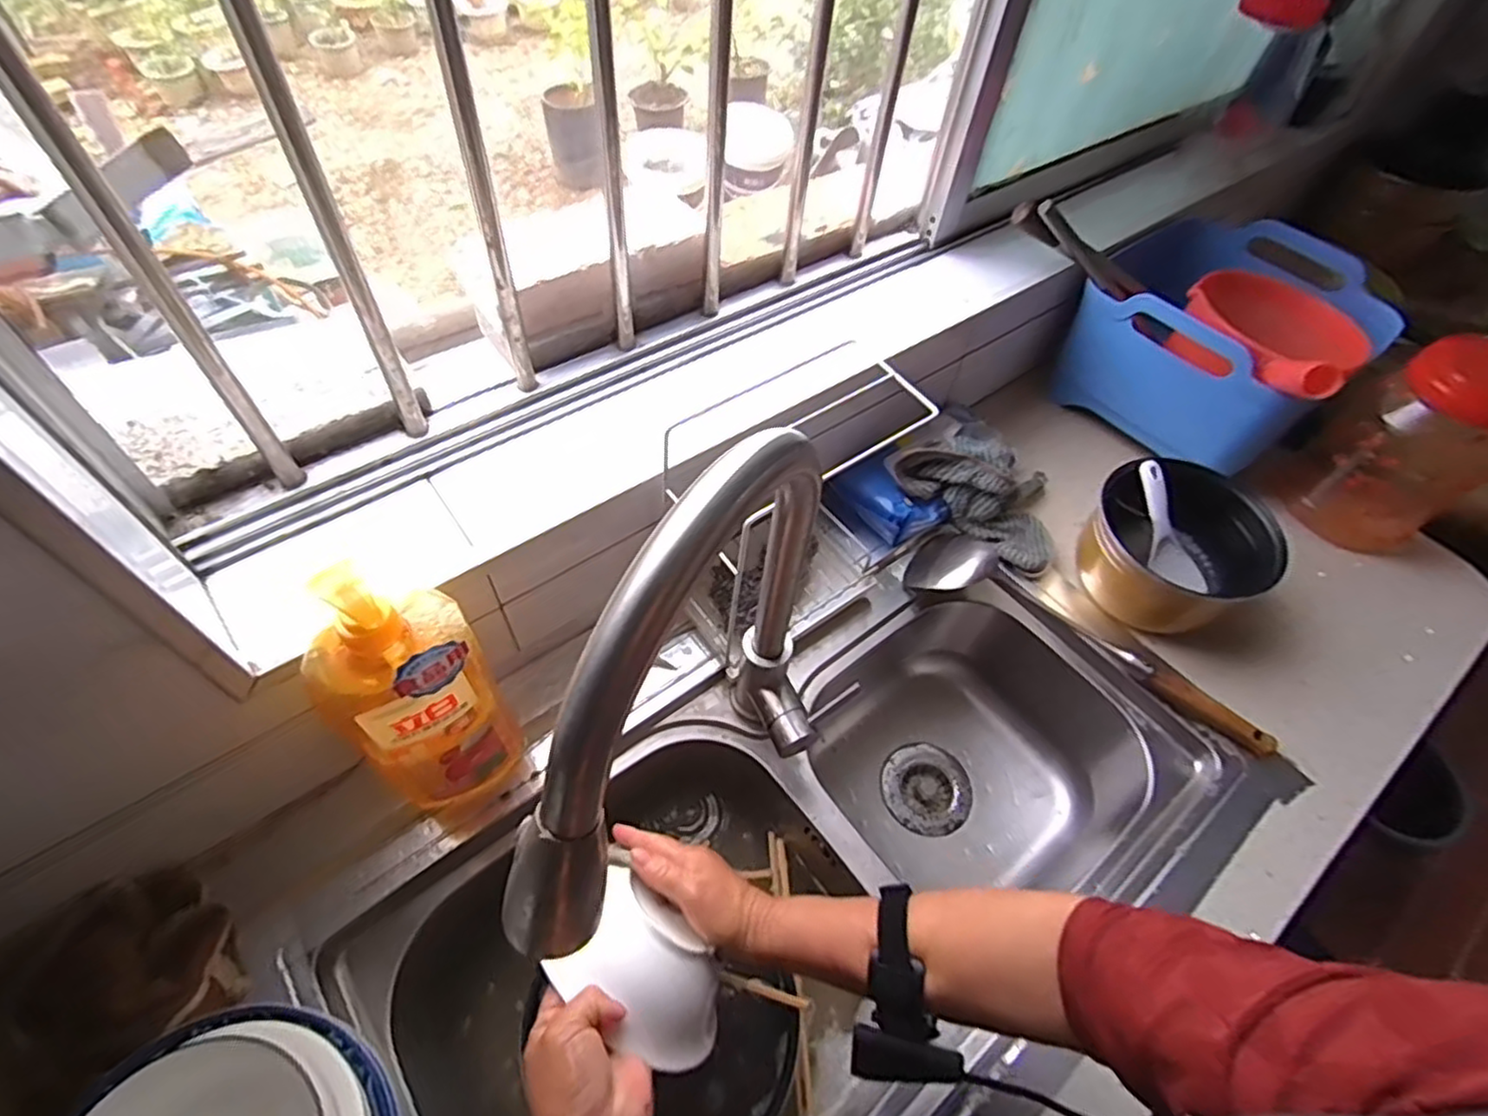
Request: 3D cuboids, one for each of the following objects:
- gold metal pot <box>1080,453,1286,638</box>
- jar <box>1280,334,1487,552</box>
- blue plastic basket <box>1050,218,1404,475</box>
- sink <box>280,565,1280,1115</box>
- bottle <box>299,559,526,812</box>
[{"bbox_3d":[0.450,-0.005,0.744,0.171,0.099,0.184,2,55,-3],"label":"gold metal pot"},{"bbox_3d":[0.751,-0.129,0.793,0.131,0.231,0.158,-30,63,-23],"label":"jar"},{"bbox_3d":[0.596,-0.292,0.907,0.347,0.169,0.315,-32,64,-24],"label":"blue plastic basket"},{"bbox_3d":[0.061,0.322,0.682,0.774,0.207,0.447,-32,63,-24],"label":"sink"},{"bbox_3d":[-0.254,0.093,0.528,0.107,0.277,0.101,-33,64,-24],"label":"bottle"}]

